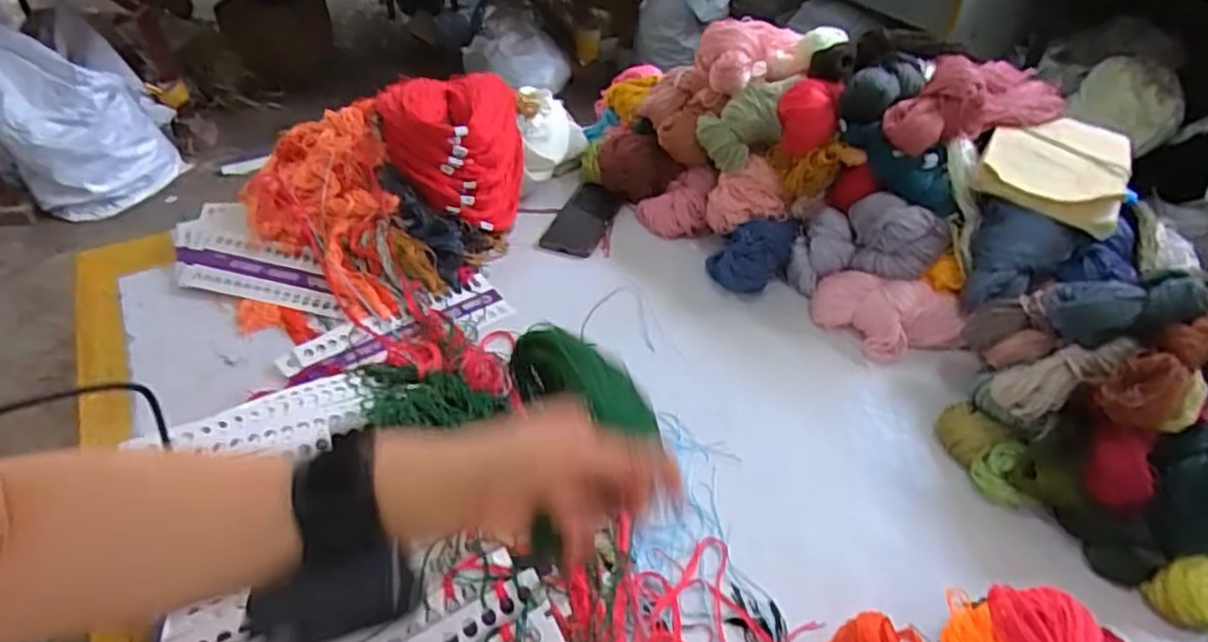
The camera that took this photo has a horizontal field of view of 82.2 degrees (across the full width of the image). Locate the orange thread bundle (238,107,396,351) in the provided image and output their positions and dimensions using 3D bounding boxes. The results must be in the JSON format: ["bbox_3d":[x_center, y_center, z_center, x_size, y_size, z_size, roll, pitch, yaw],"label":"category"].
[{"bbox_3d":[-0.367,-0.140,0.871,0.193,0.116,0.312,-8,44,-10],"label":"orange thread bundle"}]

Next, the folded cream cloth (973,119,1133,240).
[{"bbox_3d":[0.518,-0.182,0.797,0.146,0.039,0.186,23,47,22],"label":"folded cream cloth"}]

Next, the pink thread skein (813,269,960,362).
[{"bbox_3d":[0.326,-0.007,0.803,0.167,0.062,0.088,19,46,18],"label":"pink thread skein"}]

